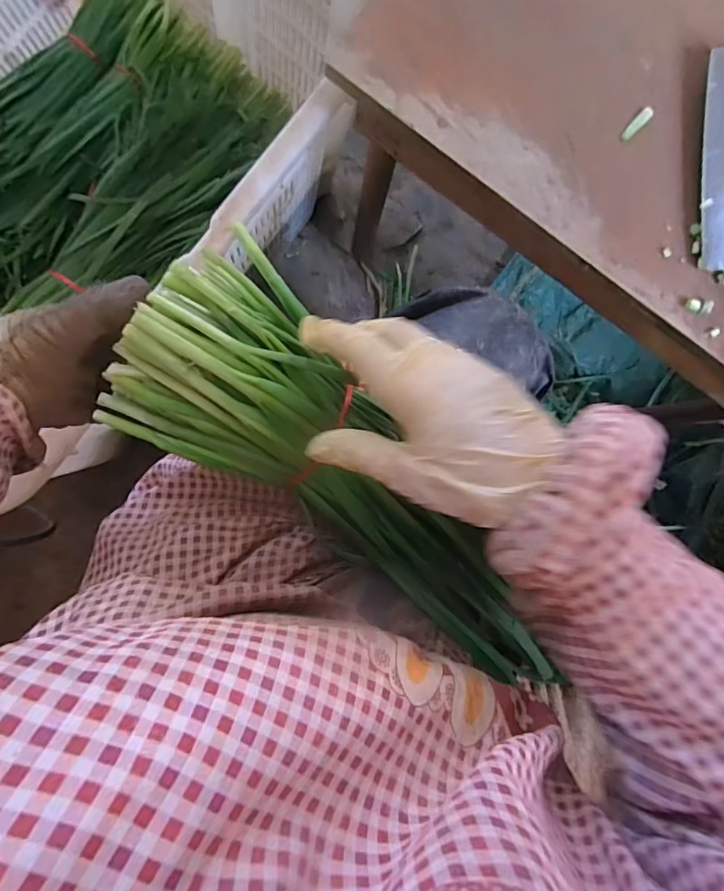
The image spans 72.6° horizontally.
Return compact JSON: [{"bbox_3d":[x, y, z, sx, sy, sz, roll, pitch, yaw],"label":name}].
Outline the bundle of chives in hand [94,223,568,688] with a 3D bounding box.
[{"bbox_3d":[-0.004,0.037,0.318,0.133,0.062,0.343,-44,102,-1],"label":"bundle of chives in hand"}]

